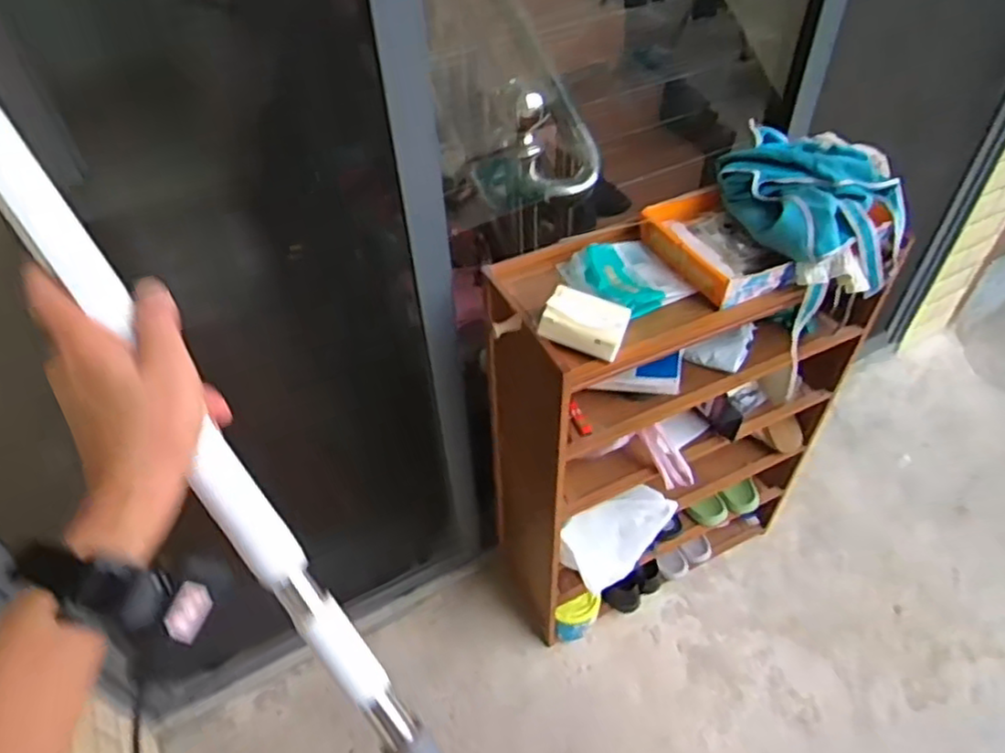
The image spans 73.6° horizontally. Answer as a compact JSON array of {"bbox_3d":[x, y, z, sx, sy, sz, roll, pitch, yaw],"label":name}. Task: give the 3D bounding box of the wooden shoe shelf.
[{"bbox_3d":[0.364,0.128,1.444,0.708,1.013,0.317,-21,49,-16],"label":"wooden shoe shelf"}]

